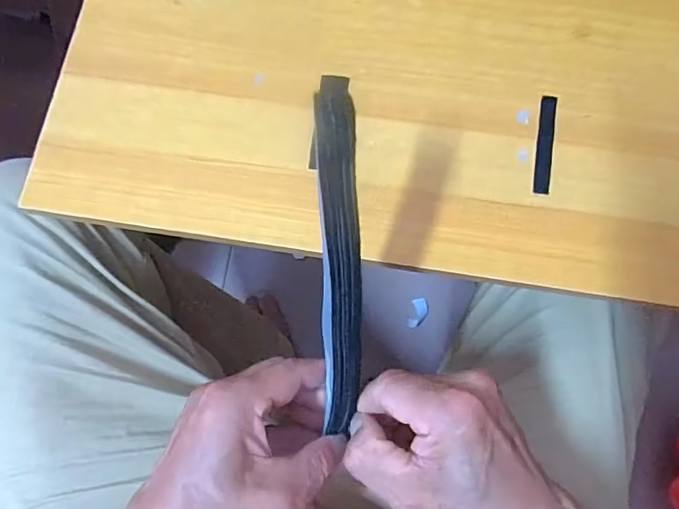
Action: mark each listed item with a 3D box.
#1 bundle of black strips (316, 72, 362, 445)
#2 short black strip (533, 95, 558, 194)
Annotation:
[{"bbox_3d":[0.001,0.012,0.246,0.019,0.019,0.183,-1,114,0],"label":"bundle of black strips"},{"bbox_3d":[0.137,-0.074,0.335,0.011,0.004,0.070,10,78,3],"label":"short black strip"}]

